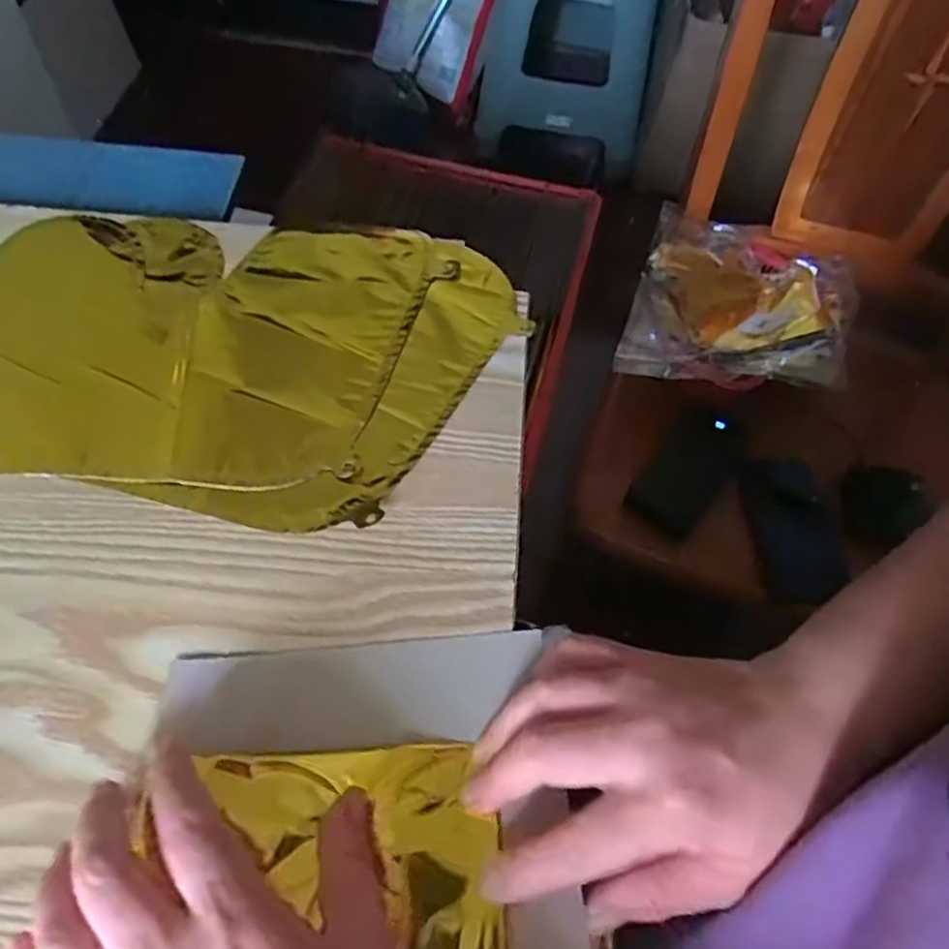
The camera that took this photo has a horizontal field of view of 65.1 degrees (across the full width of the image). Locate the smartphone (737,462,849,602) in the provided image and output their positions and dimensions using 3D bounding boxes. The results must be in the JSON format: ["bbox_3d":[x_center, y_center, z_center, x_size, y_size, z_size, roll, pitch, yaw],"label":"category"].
[{"bbox_3d":[0.325,0.053,0.761,0.078,0.012,0.159,-2,58,-5],"label":"smartphone"}]

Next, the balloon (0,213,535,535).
[{"bbox_3d":[-0.208,-0.076,0.414,0.439,0.012,0.207,3,58,0],"label":"balloon"}]

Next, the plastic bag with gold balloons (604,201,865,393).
[{"bbox_3d":[0.297,-0.190,0.812,0.233,0.063,0.283,18,59,7],"label":"plastic bag with gold balloons"}]

